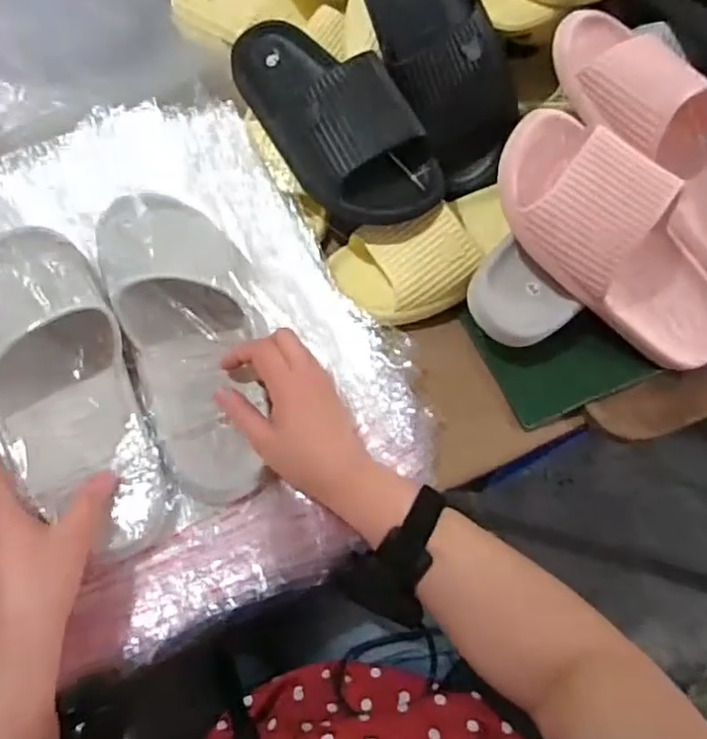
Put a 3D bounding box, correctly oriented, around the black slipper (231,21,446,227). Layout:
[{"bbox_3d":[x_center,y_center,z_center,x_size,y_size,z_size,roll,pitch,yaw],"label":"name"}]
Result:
[{"bbox_3d":[-0.029,-0.248,0.595,0.101,0.078,0.286,-28,67,-16],"label":"black slipper"}]

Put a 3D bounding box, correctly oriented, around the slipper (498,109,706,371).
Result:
[{"bbox_3d":[0.225,-0.098,0.533,0.267,0.074,0.102,42,90,-13],"label":"slipper"}]

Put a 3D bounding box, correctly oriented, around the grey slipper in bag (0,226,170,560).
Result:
[{"bbox_3d":[-0.217,0.006,0.469,0.104,0.073,0.269,-25,82,-15],"label":"grey slipper in bag"}]

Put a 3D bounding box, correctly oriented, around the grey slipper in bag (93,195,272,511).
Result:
[{"bbox_3d":[-0.127,-0.028,0.496,0.110,0.075,0.263,-12,80,-9],"label":"grey slipper in bag"}]

